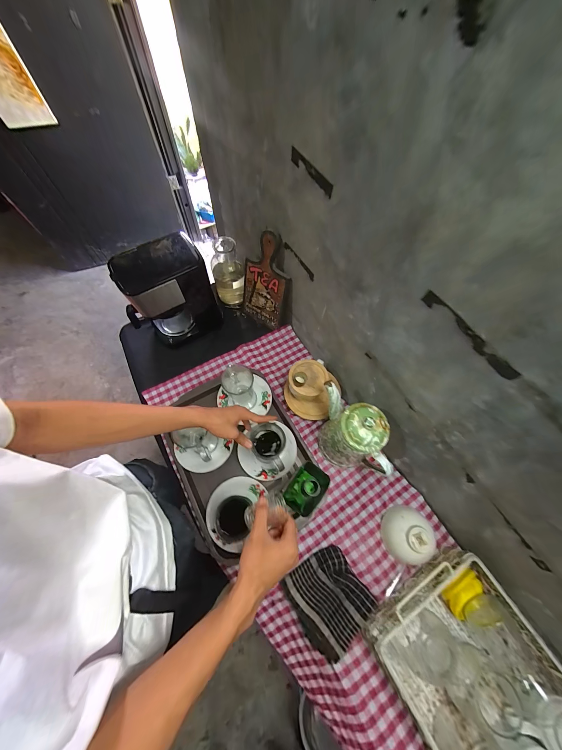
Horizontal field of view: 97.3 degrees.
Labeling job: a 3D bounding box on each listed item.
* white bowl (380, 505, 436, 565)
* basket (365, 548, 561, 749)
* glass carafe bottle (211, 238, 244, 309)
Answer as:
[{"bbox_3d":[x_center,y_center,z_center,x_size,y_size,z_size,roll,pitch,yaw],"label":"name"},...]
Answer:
[{"bbox_3d":[0.272,0.337,0.526,0.092,0.057,0.106,15,66,5],"label":"white bowl"},{"bbox_3d":[0.364,0.560,0.389,0.248,0.104,0.411,-27,69,-13],"label":"basket"},{"bbox_3d":[-0.157,-0.297,0.751,0.091,0.197,0.084,-15,67,-9],"label":"glass carafe bottle"}]

